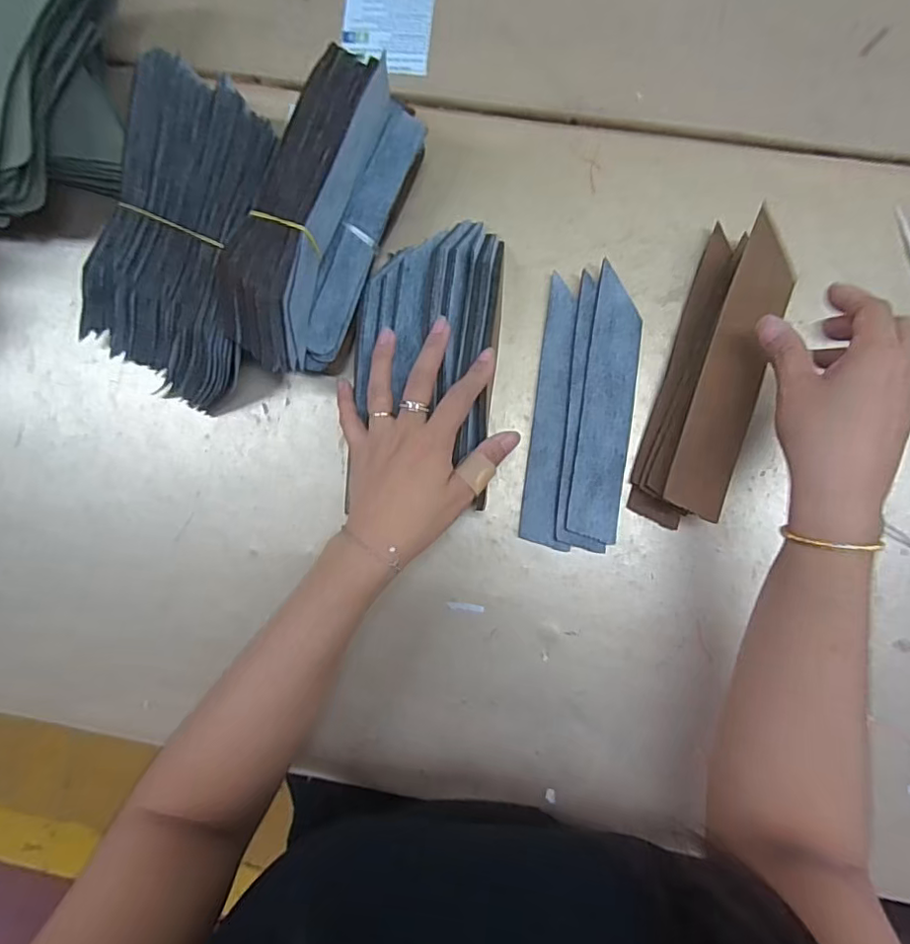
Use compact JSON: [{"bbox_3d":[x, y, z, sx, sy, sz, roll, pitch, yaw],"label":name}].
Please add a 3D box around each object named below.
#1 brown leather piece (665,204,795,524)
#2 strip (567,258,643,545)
[{"bbox_3d":[0.187,-0.066,0.371,0.039,0.007,0.192,16,95,4],"label":"brown leather piece"},{"bbox_3d":[0.113,-0.049,0.411,0.041,0.005,0.195,7,88,-8],"label":"strip"}]

